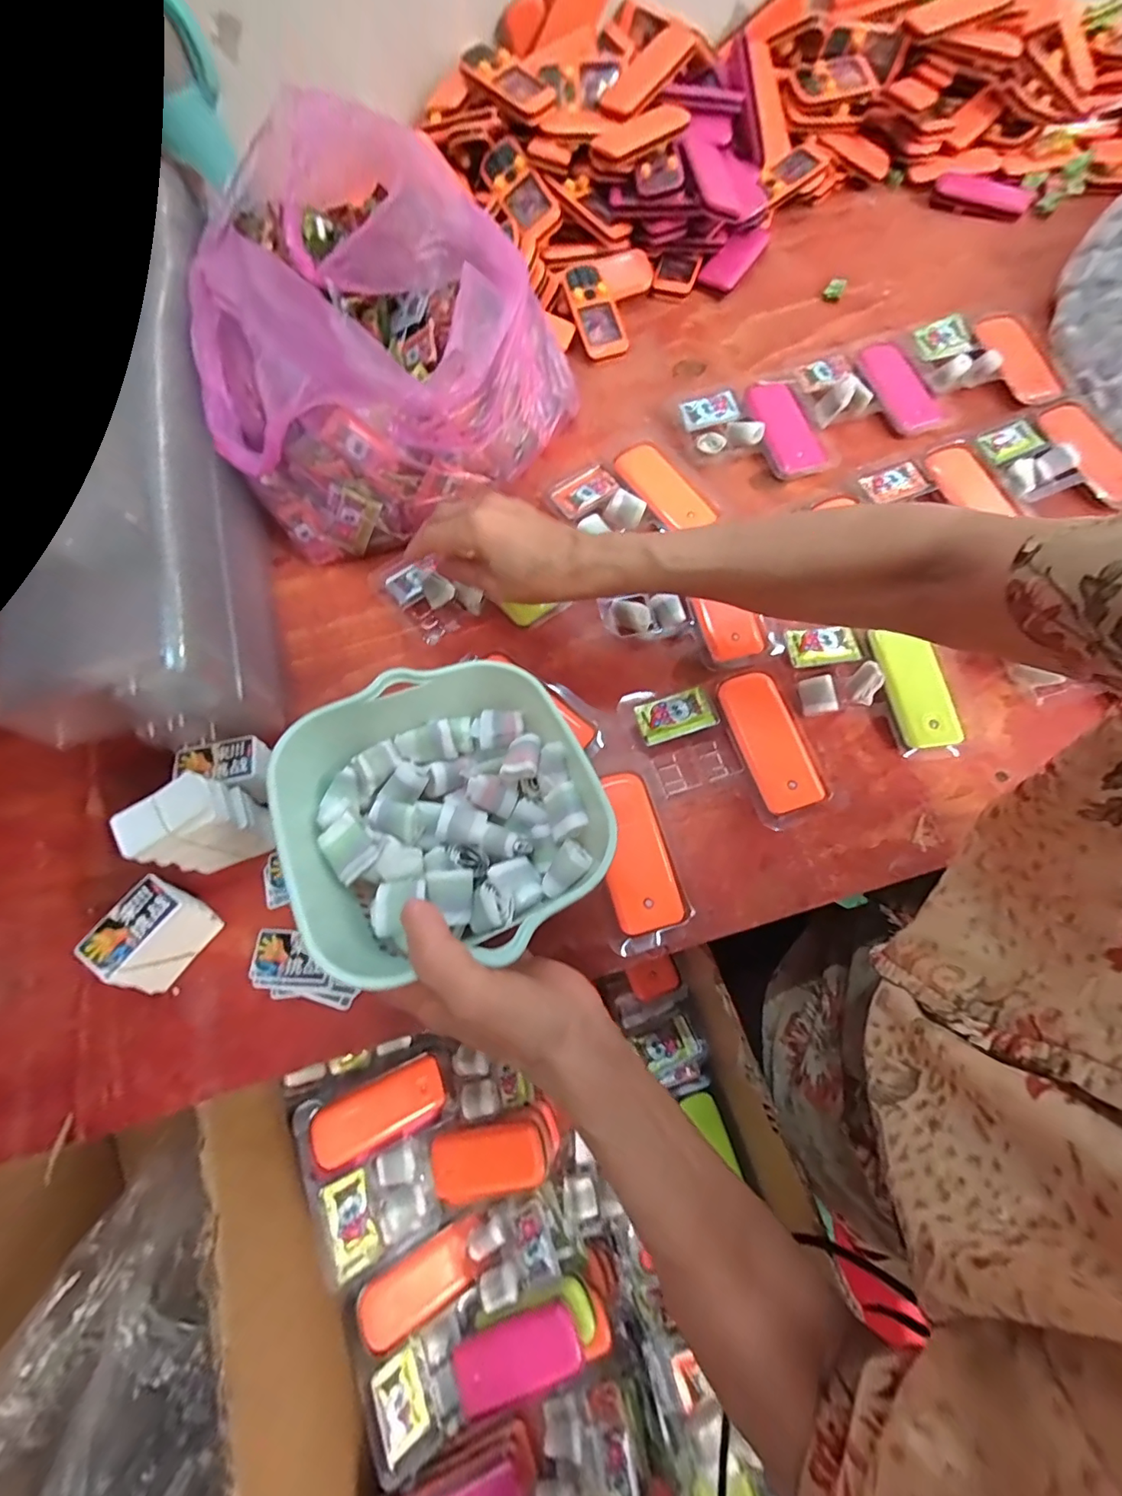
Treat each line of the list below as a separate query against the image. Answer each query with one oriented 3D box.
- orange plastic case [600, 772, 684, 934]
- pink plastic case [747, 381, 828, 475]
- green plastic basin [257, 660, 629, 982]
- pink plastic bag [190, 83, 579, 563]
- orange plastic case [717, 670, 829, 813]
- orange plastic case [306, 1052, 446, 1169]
[{"bbox_3d":[0.048,0.070,0.357,0.041,0.018,0.103,-14,69,-4],"label":"orange plastic case"},{"bbox_3d":[0.206,-0.305,0.485,0.049,0.011,0.115,-12,69,-3],"label":"pink plastic case"},{"bbox_3d":[-0.063,0.031,0.292,0.161,0.070,0.163,-30,71,-10],"label":"green plastic basin"},{"bbox_3d":[-0.168,-0.326,0.435,0.302,0.160,0.288,32,73,13],"label":"pink plastic bag"},{"bbox_3d":[0.151,-0.006,0.381,0.043,0.014,0.106,-16,70,-5],"label":"orange plastic case"},{"bbox_3d":[-0.154,0.311,0.446,0.114,0.015,0.046,-5,62,-45],"label":"orange plastic case"}]

